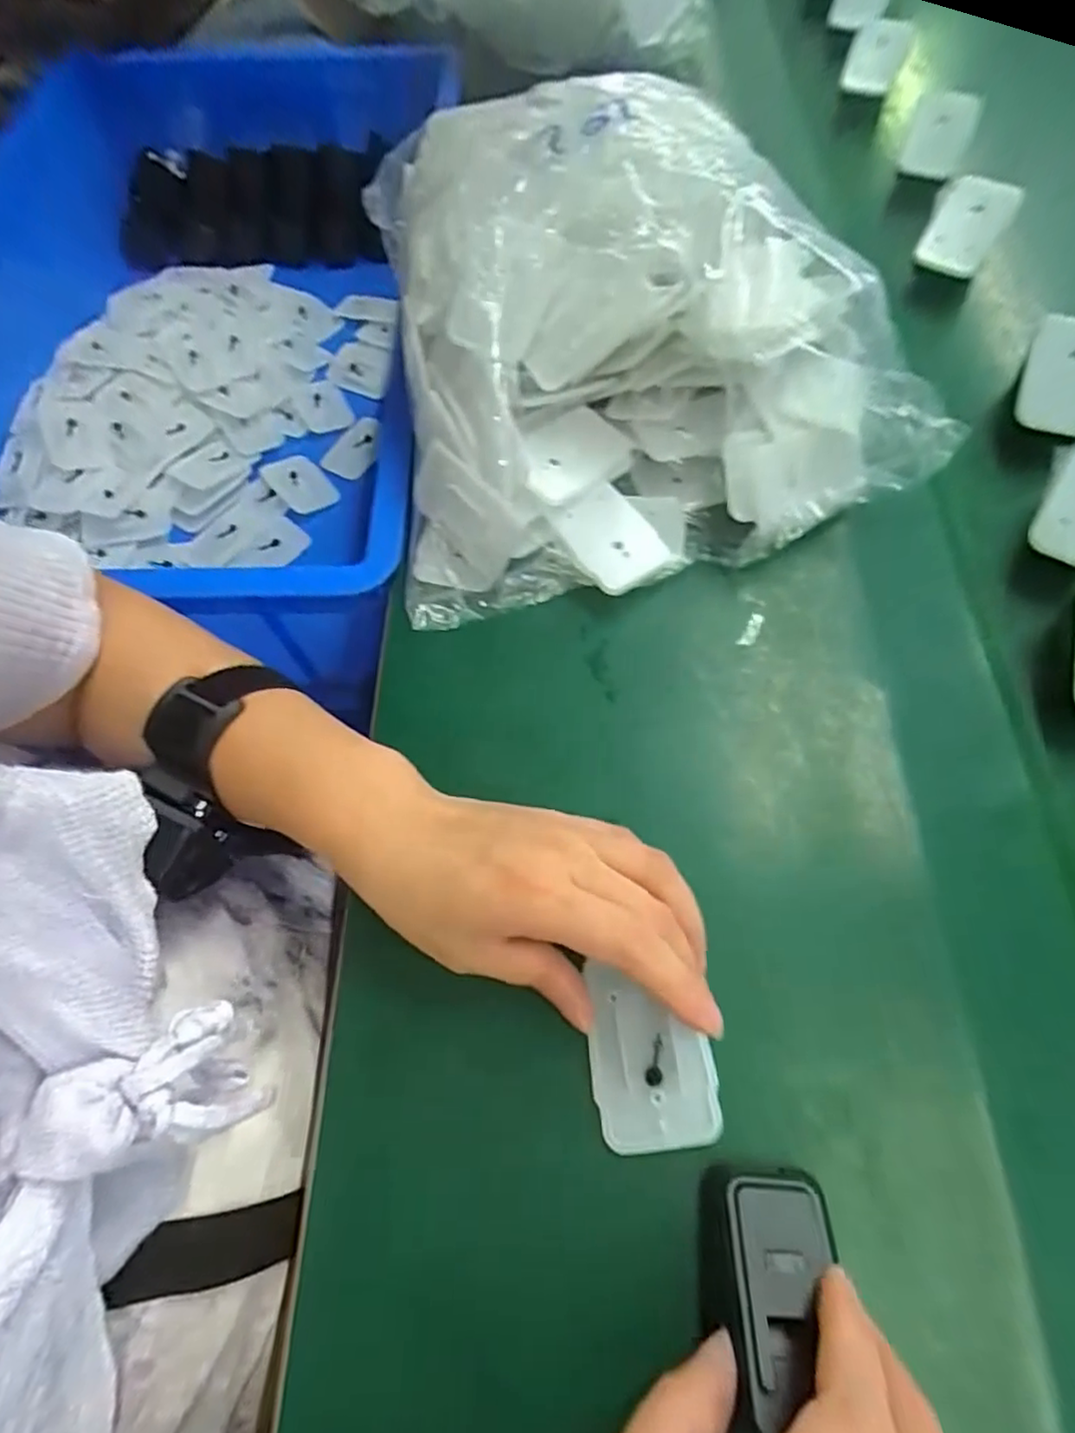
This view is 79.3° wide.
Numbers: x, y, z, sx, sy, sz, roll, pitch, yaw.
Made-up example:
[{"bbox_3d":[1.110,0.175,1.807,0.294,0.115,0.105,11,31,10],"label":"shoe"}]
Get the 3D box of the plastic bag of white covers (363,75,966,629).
[{"bbox_3d":[0.040,-0.231,0.363,0.275,0.129,0.309,-11,64,-2],"label":"plastic bag of white covers"}]

